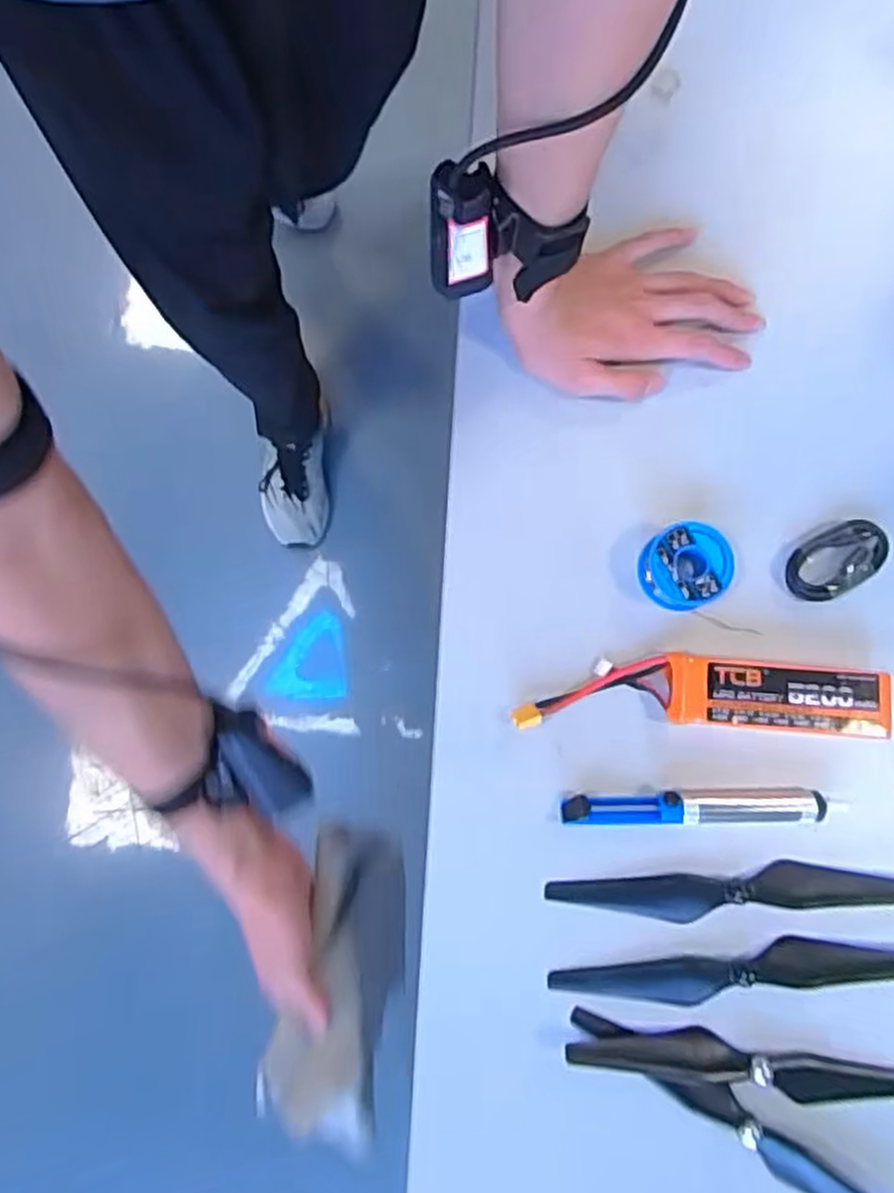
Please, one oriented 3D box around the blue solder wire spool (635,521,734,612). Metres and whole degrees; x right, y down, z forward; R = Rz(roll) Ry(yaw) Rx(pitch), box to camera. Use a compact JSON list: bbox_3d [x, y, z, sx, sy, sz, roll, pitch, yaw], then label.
[{"bbox_3d":[0.157,-0.019,0.498,0.055,0.033,0.052,0,81,-2],"label":"blue solder wire spool"}]

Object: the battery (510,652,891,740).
[{"bbox_3d":[0.165,0.063,0.486,0.234,0.023,0.046,2,81,-2],"label":"battery"}]

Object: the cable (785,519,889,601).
[{"bbox_3d":[0.266,-0.025,0.510,0.073,0.009,0.042,-30,83,-6],"label":"cable"}]

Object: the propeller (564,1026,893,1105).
[{"bbox_3d":[0.186,0.287,0.453,0.224,0.017,0.030,9,81,0],"label":"propeller"}]

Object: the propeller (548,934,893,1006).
[{"bbox_3d":[0.181,0.232,0.461,0.229,0.014,0.028,-6,81,-3],"label":"propeller"}]

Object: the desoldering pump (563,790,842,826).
[{"bbox_3d":[0.162,0.136,0.480,0.175,0.015,0.020,0,81,-2],"label":"desoldering pump"}]

